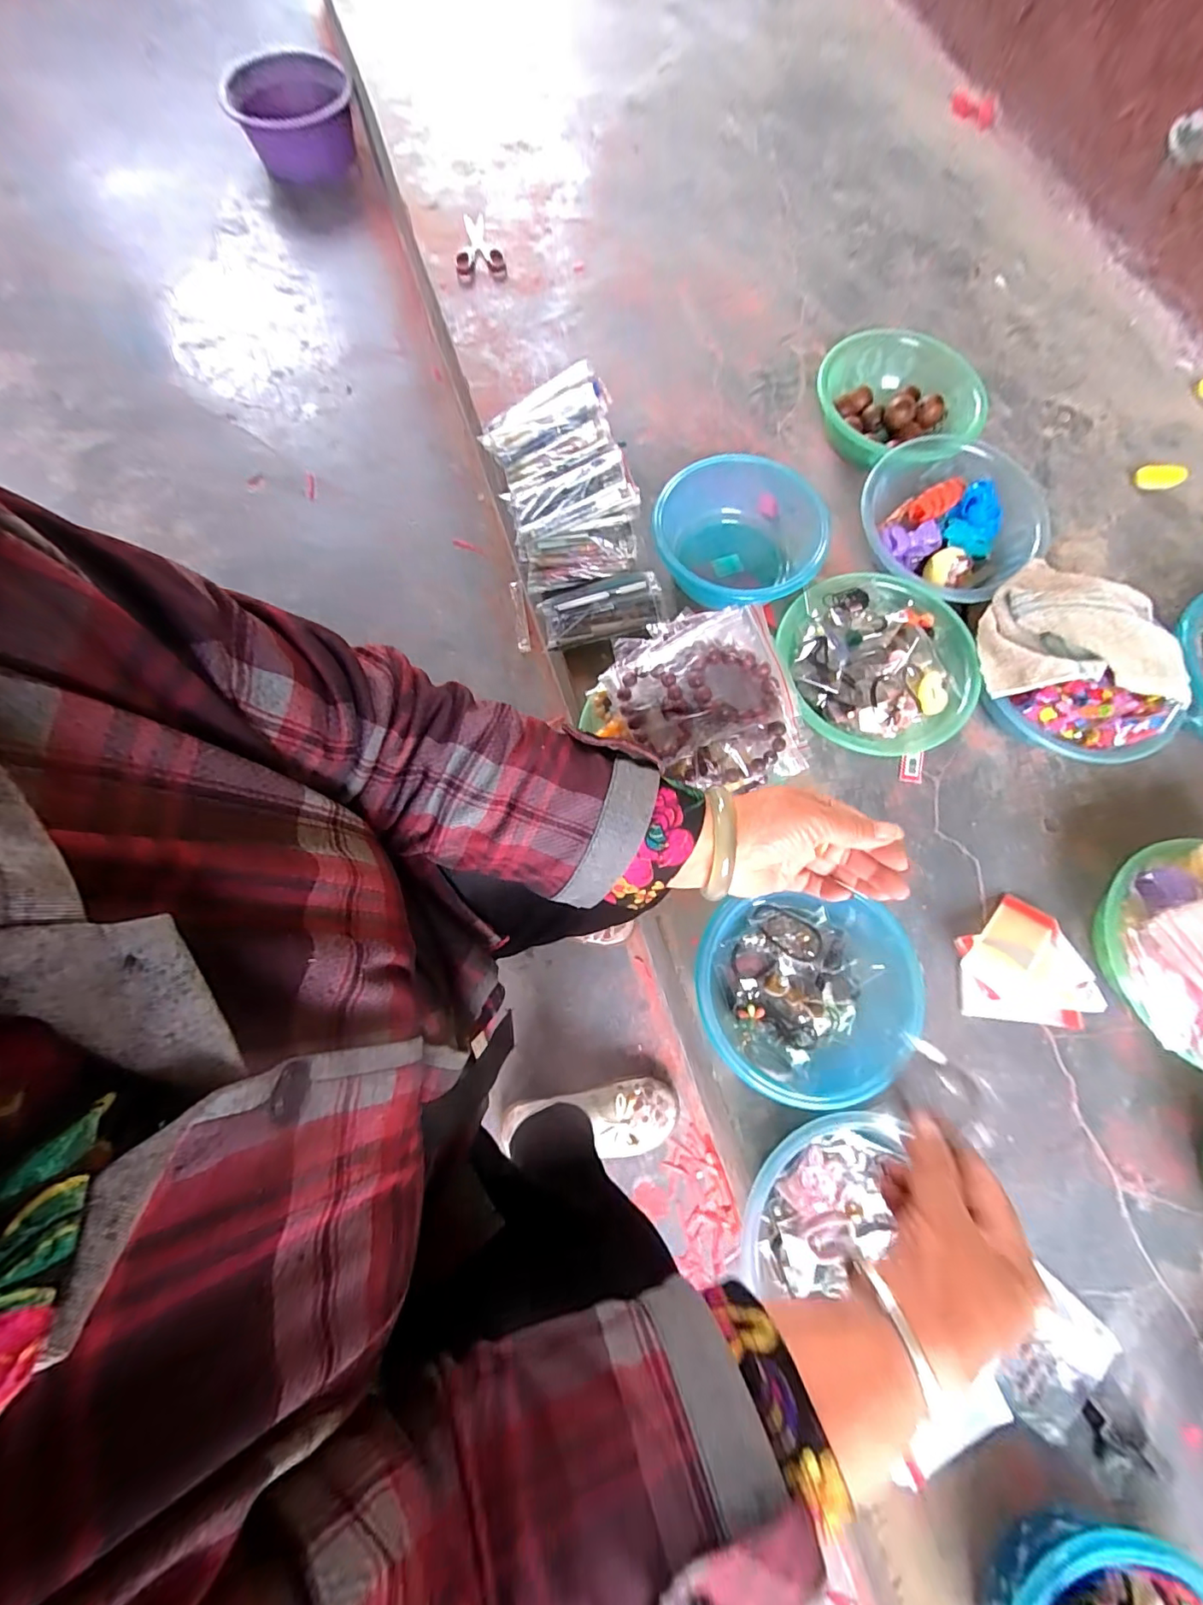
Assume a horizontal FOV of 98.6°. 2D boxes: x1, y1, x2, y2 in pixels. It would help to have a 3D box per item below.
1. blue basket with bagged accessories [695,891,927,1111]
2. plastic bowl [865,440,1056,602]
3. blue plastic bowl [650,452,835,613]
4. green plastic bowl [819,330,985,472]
[{"bbox_3d":[0.219,0.202,0.554,0.224,0.064,0.193,-7,75,-3],"label":"blue basket with bagged accessories"},{"bbox_3d":[0.459,-0.372,0.700,0.222,0.085,0.216,0,75,-1],"label":"plastic bowl"},{"bbox_3d":[0.175,-0.353,0.697,0.207,0.095,0.238,19,75,4],"label":"blue plastic bowl"},{"bbox_3d":[0.425,-0.573,0.758,0.232,0.075,0.198,36,77,8],"label":"green plastic bowl"}]

